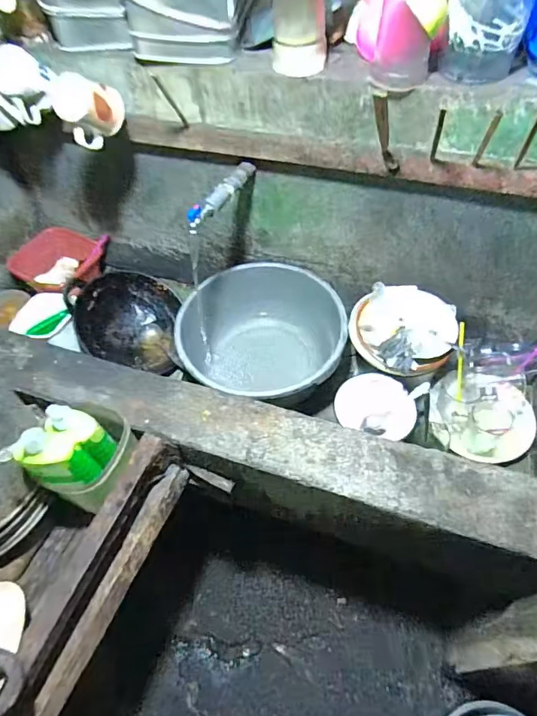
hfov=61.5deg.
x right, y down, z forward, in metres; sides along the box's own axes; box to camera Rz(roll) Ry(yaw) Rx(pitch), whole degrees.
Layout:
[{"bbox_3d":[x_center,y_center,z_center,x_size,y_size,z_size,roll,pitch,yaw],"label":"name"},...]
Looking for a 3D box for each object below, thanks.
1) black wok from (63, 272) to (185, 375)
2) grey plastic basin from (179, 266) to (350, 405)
[{"bbox_3d":[-0.372,-0.103,1.173,0.288,0.101,0.257,8,81,-26],"label":"black wok"},{"bbox_3d":[-0.005,-0.036,1.116,0.366,0.214,0.369,-2,54,2],"label":"grey plastic basin"}]

